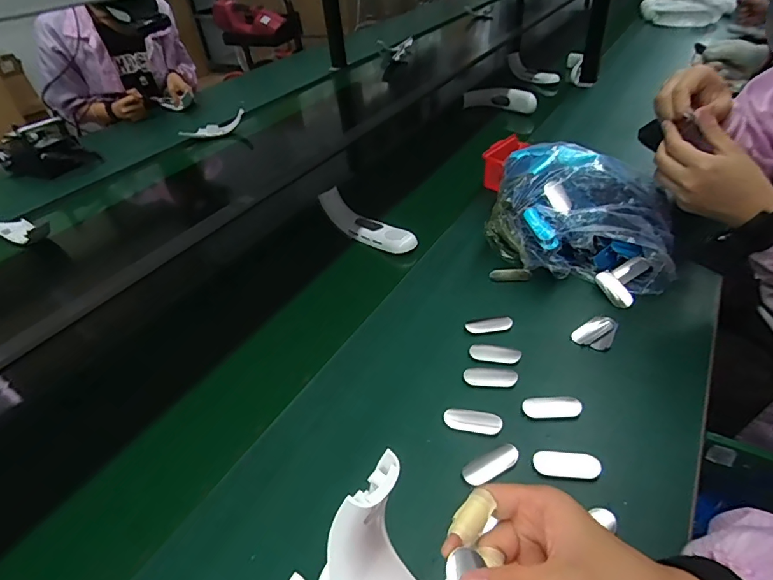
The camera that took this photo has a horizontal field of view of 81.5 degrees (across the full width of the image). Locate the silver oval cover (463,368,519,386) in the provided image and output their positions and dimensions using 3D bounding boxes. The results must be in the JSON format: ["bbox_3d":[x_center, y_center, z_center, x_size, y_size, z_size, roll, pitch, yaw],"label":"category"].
[{"bbox_3d":[0.119,0.098,0.512,0.058,0.004,0.024,2,40,11],"label":"silver oval cover"}]

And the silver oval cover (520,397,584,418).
[{"bbox_3d":[0.175,0.122,0.473,0.059,0.004,0.024,-4,39,4],"label":"silver oval cover"}]

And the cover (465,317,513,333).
[{"bbox_3d":[0.132,0.046,0.575,0.059,0.007,0.021,-9,39,-2],"label":"cover"}]

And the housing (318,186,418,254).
[{"bbox_3d":[-0.035,-0.118,0.768,0.191,0.058,0.040,26,49,34],"label":"housing"}]

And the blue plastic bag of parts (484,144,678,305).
[{"bbox_3d":[0.290,-0.114,0.668,0.251,0.111,0.253,10,42,20],"label":"blue plastic bag of parts"}]

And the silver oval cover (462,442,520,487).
[{"bbox_3d":[0.101,0.166,0.430,0.058,0.004,0.024,-23,41,-18],"label":"silver oval cover"}]

